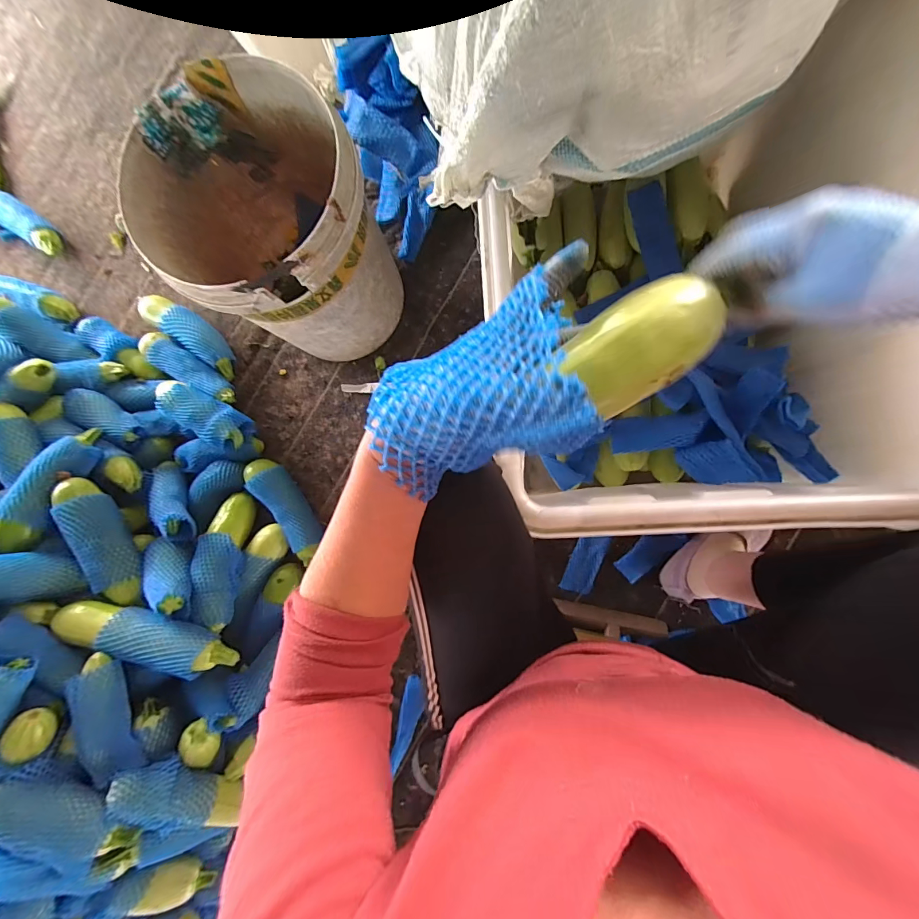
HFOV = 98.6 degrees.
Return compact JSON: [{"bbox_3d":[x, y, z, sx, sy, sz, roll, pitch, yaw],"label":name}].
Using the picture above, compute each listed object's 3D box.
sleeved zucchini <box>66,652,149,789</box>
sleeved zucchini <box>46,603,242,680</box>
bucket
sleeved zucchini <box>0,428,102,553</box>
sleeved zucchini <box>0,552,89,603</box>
[{"bbox_3d":[-0.554,0.400,0.613,0.066,0.052,0.186,-20,83,5],"label":"sleeved zucchini"},{"bbox_3d":[-0.513,0.295,0.652,0.291,0.064,0.082,6,86,8],"label":"sleeved zucchini"},{"bbox_3d":[-0.267,-0.342,0.659,0.288,0.348,0.298,-1,85,7],"label":"bucket"},{"bbox_3d":[-0.725,0.046,0.699,0.070,0.053,0.238,17,69,8],"label":"sleeved zucchini"},{"bbox_3d":[-0.731,0.188,0.623,0.068,0.207,0.070,7,85,43],"label":"sleeved zucchini"}]

